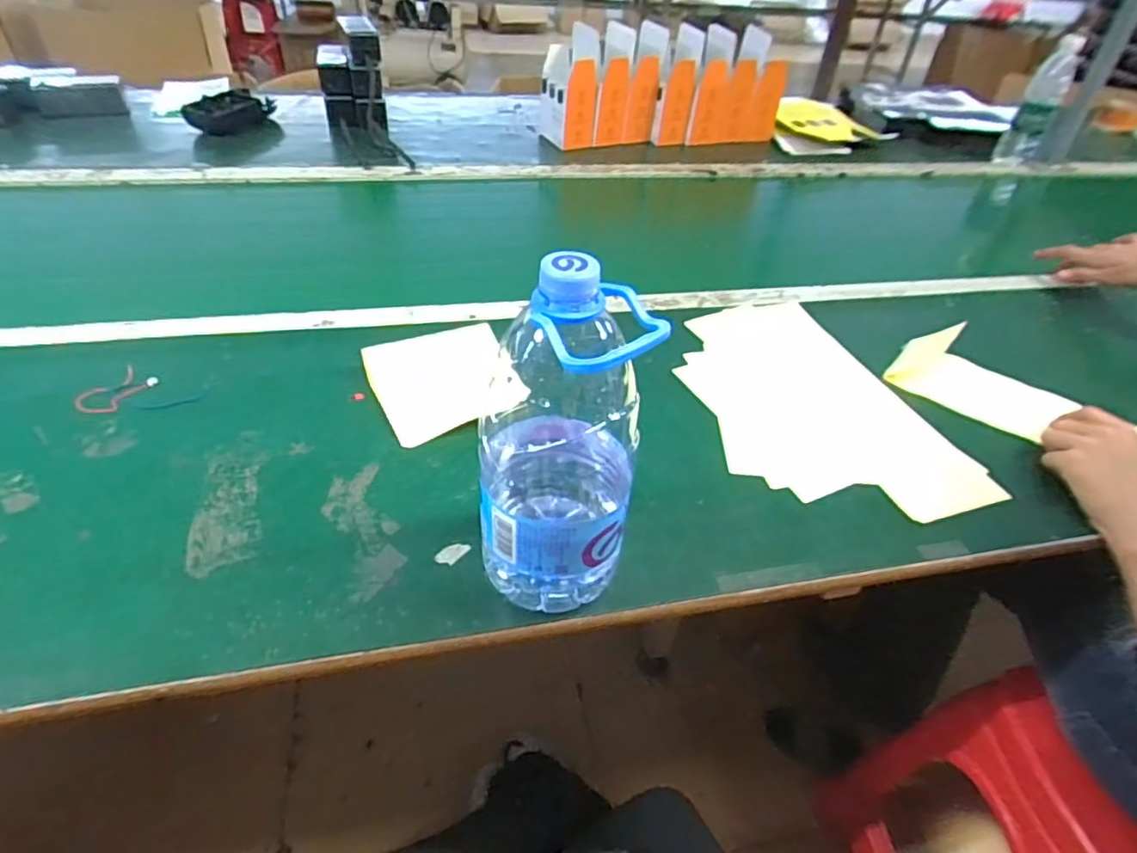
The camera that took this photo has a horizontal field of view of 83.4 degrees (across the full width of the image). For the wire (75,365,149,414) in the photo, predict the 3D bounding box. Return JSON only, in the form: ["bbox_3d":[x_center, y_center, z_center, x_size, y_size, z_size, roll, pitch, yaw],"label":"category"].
[{"bbox_3d":[-0.417,-0.036,0.588,0.040,0.008,0.066,15,44,10],"label":"wire"}]

